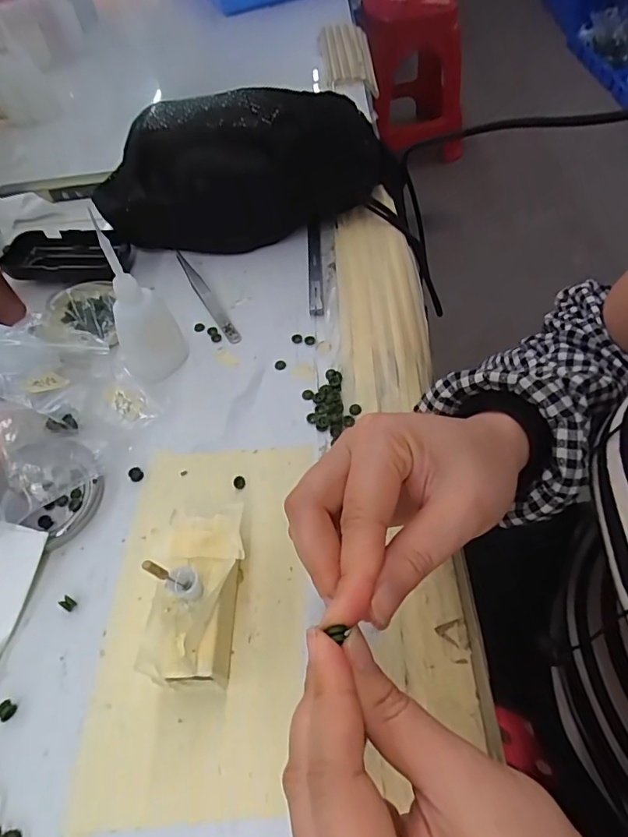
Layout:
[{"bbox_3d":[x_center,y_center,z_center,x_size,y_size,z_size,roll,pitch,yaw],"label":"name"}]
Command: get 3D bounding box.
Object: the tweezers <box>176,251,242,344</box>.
[{"bbox_3d":[-0.095,-0.108,0.428,0.011,0.005,0.134,-27,57,-14],"label":"tweezers"}]

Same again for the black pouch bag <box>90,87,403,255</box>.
[{"bbox_3d":[-0.062,-0.218,0.438,0.251,0.101,0.107,-7,55,0],"label":"black pouch bag"}]

